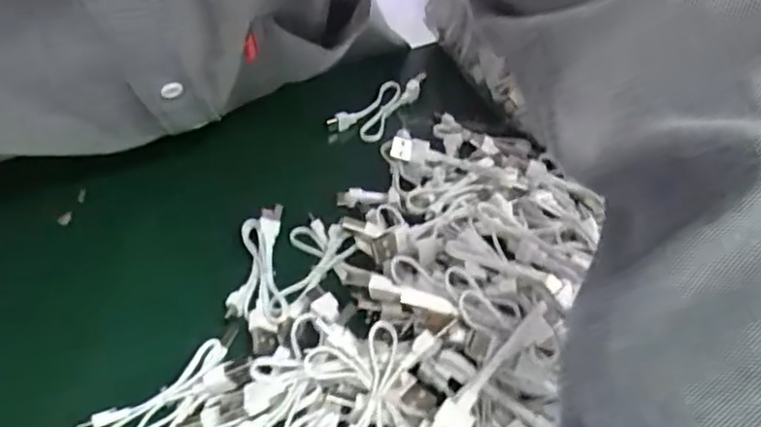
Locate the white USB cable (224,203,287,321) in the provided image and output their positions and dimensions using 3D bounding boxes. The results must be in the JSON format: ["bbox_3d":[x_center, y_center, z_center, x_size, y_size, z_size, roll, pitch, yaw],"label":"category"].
[{"bbox_3d":[-0.064,0.024,0.330,0.029,0.009,0.069,-3,48,-4],"label":"white USB cable"}]

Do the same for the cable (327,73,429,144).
[{"bbox_3d":[-0.001,-0.077,0.433,0.035,0.012,0.071,25,52,20],"label":"cable"}]

